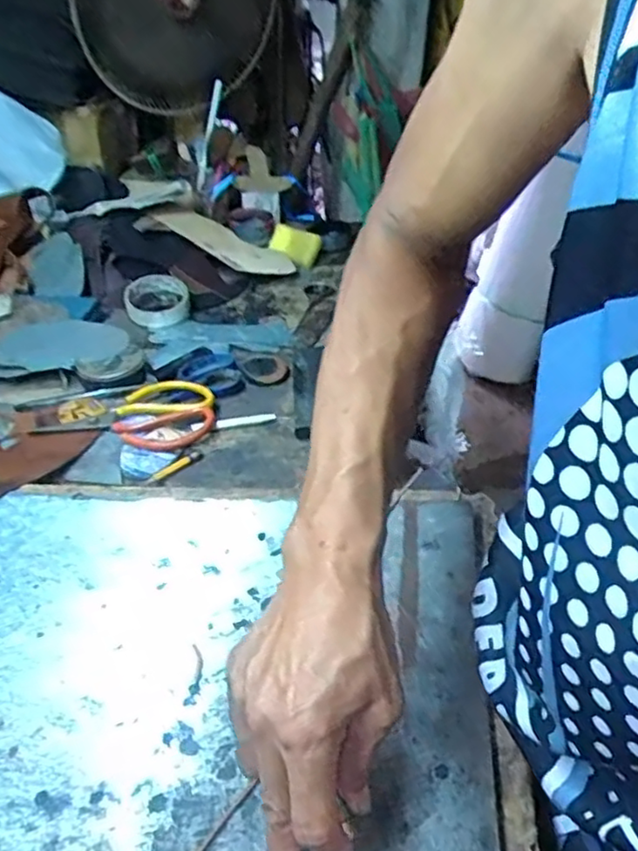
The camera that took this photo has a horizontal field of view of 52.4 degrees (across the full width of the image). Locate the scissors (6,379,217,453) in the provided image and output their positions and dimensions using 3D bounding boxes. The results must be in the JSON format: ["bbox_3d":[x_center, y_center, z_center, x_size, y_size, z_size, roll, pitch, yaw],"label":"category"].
[{"bbox_3d":[-0.213,-0.015,0.677,0.206,0.016,0.101,2,39,5],"label":"scissors"}]

